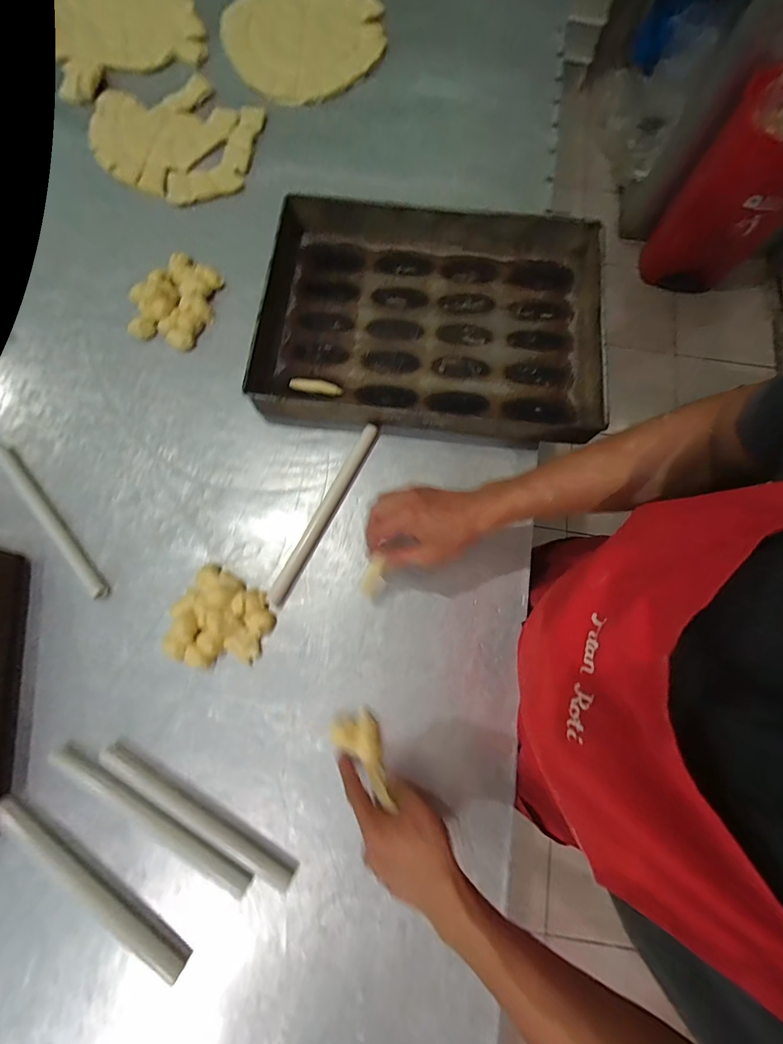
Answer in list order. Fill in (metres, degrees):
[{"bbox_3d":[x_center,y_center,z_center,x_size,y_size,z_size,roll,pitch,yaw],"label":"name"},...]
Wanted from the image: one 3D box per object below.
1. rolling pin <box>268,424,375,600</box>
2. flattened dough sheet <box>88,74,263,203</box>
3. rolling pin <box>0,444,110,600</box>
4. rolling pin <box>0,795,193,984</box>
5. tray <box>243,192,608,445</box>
[{"bbox_3d":[-0.094,-0.016,0.580,0.023,0.017,0.279,26,77,5],"label":"rolling pin"},{"bbox_3d":[-0.372,-0.673,0.727,0.286,0.018,0.242,-15,81,-5],"label":"flattened dough sheet"},{"bbox_3d":[-0.470,-0.006,0.566,0.021,0.015,0.273,-40,80,-10],"label":"rolling pin"},{"bbox_3d":[-0.349,0.412,0.471,0.283,0.021,0.029,34,78,7],"label":"rolling pin"},{"bbox_3d":[0.061,-0.315,0.635,0.520,0.052,0.372,5,76,0],"label":"tray"}]

